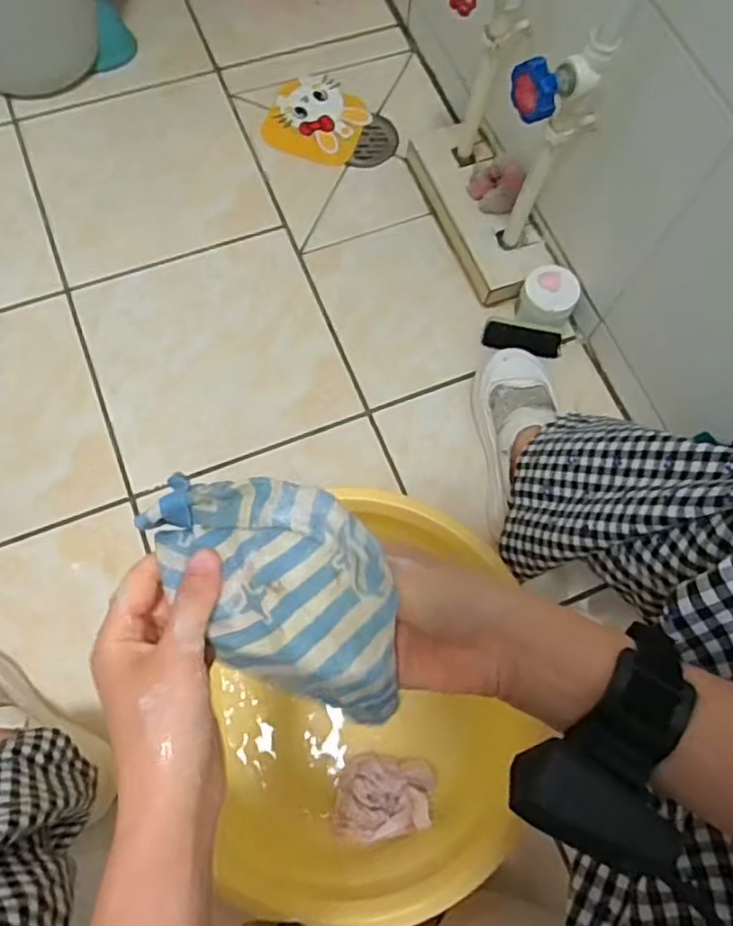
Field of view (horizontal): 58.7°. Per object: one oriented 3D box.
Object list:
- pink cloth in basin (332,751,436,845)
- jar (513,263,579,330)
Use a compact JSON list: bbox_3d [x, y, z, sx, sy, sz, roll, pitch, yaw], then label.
[{"bbox_3d":[0.019,0.342,0.665,0.095,0.056,0.078,7,71,0],"label":"pink cloth in basin"},{"bbox_3d":[0.243,-0.221,0.859,0.069,0.062,0.062,30,72,8],"label":"jar"}]

